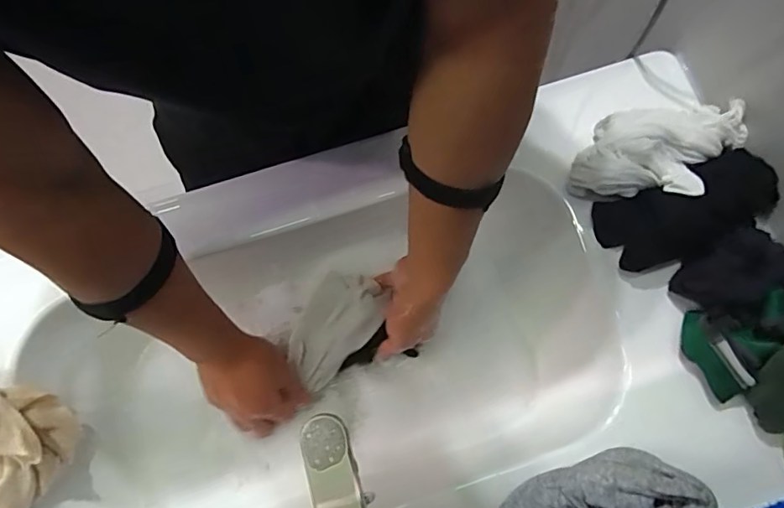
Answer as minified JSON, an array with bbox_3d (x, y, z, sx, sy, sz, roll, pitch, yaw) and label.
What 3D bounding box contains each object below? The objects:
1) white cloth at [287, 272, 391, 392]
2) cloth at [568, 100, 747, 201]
[{"bbox_3d":[-0.071,0.090,0.603,0.082,0.018,0.142,34,102,6],"label":"white cloth"},{"bbox_3d":[0.279,-0.106,0.529,0.179,0.057,0.106,-10,78,-2],"label":"cloth"}]

